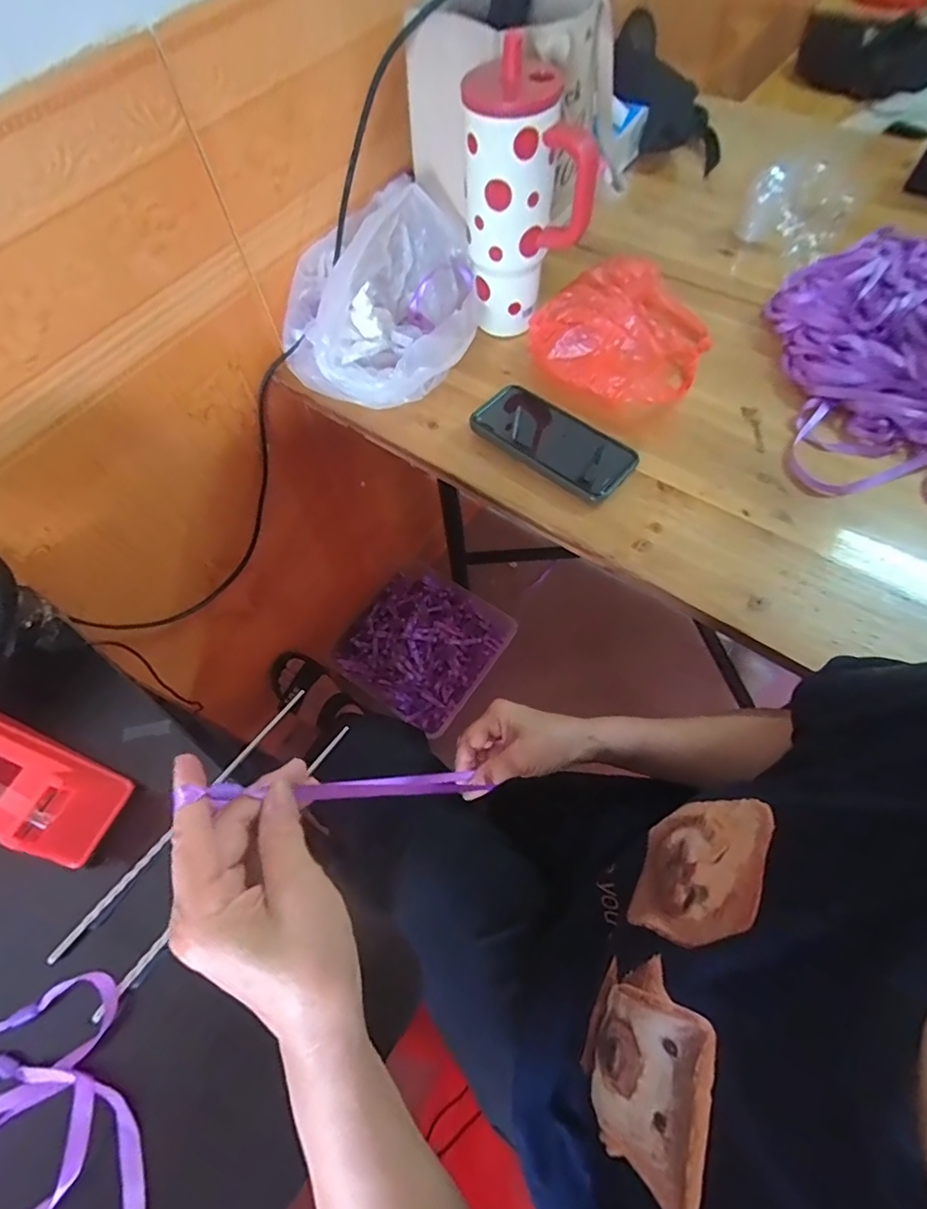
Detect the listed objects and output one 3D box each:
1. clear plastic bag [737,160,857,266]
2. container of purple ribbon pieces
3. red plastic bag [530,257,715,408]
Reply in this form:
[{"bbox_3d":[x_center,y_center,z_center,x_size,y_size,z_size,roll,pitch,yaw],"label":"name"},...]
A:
[{"bbox_3d":[0.401,-0.463,0.628,0.116,0.087,0.074,-13,62,-6],"label":"clear plastic bag"},{"bbox_3d":[-0.087,0.082,1.123,0.296,0.102,0.299,30,69,17],"label":"container of purple ribbon pieces"},{"bbox_3d":[0.175,-0.300,0.579,0.179,0.054,0.182,30,69,17],"label":"red plastic bag"}]

